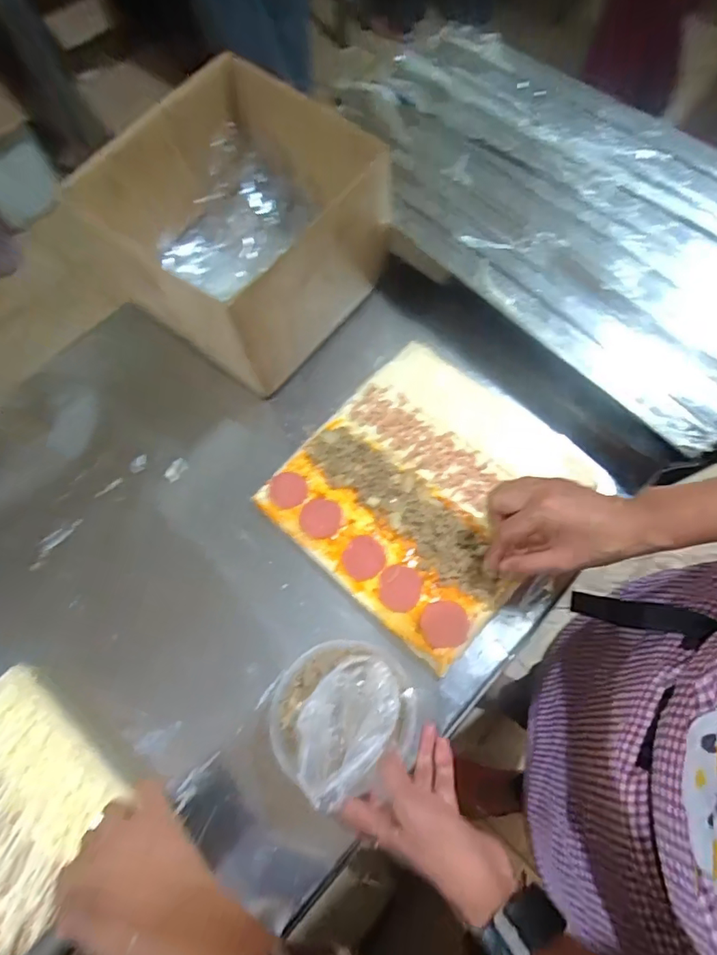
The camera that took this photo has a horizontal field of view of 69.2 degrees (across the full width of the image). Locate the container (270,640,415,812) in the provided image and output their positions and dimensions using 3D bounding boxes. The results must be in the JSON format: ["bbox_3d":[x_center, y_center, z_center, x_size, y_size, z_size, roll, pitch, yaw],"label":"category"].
[{"bbox_3d":[-0.016,0.182,0.402,0.105,0.058,0.110,-1,67,2],"label":"container"}]

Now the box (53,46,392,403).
[{"bbox_3d":[-0.131,-0.267,0.578,0.242,0.201,0.239,36,72,16],"label":"box"}]

